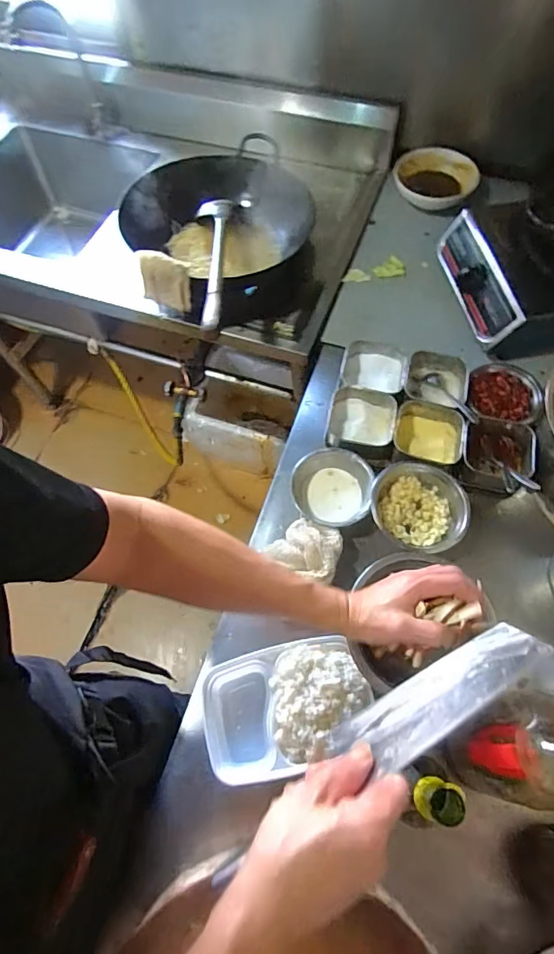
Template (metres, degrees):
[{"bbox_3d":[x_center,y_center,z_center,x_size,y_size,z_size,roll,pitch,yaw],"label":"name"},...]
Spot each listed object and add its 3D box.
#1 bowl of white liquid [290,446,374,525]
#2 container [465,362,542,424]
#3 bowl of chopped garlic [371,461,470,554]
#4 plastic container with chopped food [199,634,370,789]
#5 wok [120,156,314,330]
[{"bbox_3d":[0.086,0.018,0.769,0.123,0.051,0.131,-1,63,2],"label":"bowl of white liquid"},{"bbox_3d":[0.377,-0.143,0.807,0.116,0.046,0.119,10,64,7],"label":"container"},{"bbox_3d":[0.212,0.042,0.721,0.130,0.058,0.132,2,64,3],"label":"bowl of chopped garlic"},{"bbox_3d":[0.012,0.295,0.617,0.205,0.042,0.143,-14,64,-5],"label":"plastic container with chopped food"},{"bbox_3d":[-0.116,-0.480,0.963,0.361,0.132,0.370,0,64,2],"label":"wok"}]

